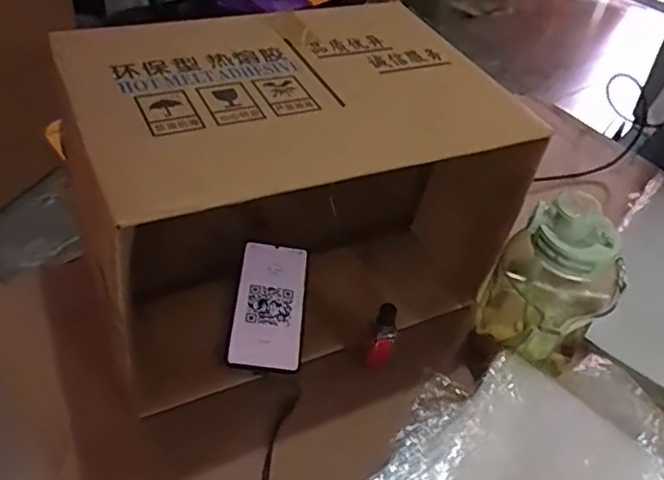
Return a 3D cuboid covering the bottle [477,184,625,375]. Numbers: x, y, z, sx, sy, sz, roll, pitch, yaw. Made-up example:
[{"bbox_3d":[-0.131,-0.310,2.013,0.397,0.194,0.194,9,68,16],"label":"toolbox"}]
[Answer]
[{"bbox_3d":[0.209,0.044,0.593,0.087,0.199,0.105,-14,46,-22],"label":"bottle"}]

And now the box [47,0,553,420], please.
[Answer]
[{"bbox_3d":[-0.036,-0.043,0.657,0.404,0.293,0.268,-15,47,-22],"label":"box"}]

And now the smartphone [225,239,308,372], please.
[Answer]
[{"bbox_3d":[-0.066,0.067,0.644,0.074,0.009,0.149,6,51,-4],"label":"smartphone"}]

